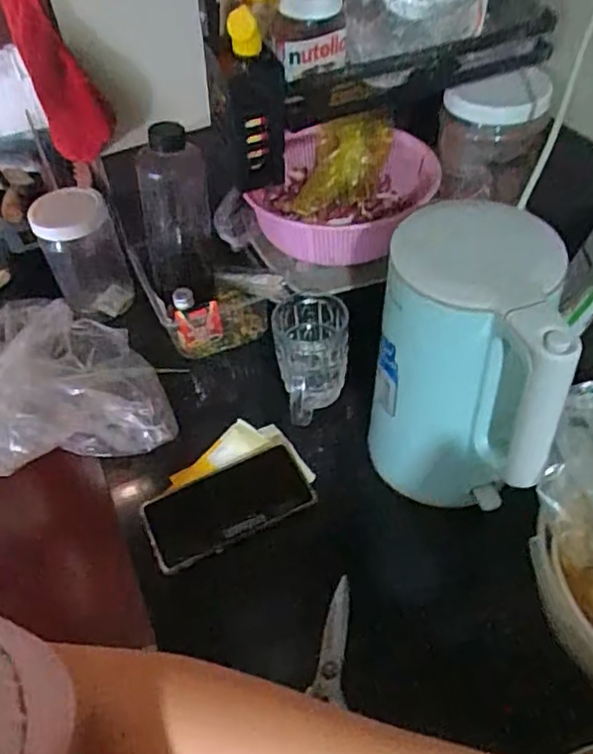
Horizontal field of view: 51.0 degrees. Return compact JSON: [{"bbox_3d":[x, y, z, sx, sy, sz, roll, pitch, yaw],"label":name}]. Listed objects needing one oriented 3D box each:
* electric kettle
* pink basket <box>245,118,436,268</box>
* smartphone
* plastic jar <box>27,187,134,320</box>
[{"bbox_3d":[0.137,0.006,0.536,0.136,0.247,0.160,8,48,10],"label":"electric kettle"},{"bbox_3d":[0.053,-0.215,0.703,0.199,0.102,0.181,7,48,9],"label":"pink basket"},{"bbox_3d":[-0.067,0.125,0.613,0.159,0.016,0.078,-21,50,-16],"label":"smartphone"},{"bbox_3d":[-0.273,-0.155,0.799,0.091,0.164,0.096,-2,47,2],"label":"plastic jar"}]

